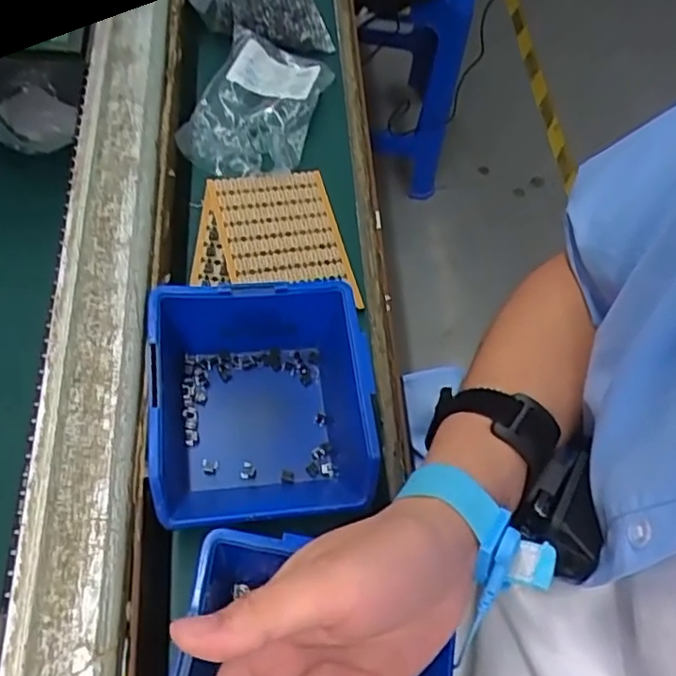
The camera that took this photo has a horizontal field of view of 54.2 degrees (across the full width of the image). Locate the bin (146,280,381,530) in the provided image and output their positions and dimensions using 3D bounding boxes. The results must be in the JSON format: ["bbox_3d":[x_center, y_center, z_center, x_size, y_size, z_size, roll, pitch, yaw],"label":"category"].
[{"bbox_3d":[-0.046,0.043,0.393,0.122,0.073,0.131,-2,63,-11],"label":"bin"}]

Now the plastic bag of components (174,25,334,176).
[{"bbox_3d":[-0.067,-0.192,0.544,0.092,0.025,0.156,21,61,2],"label":"plastic bag of components"}]

